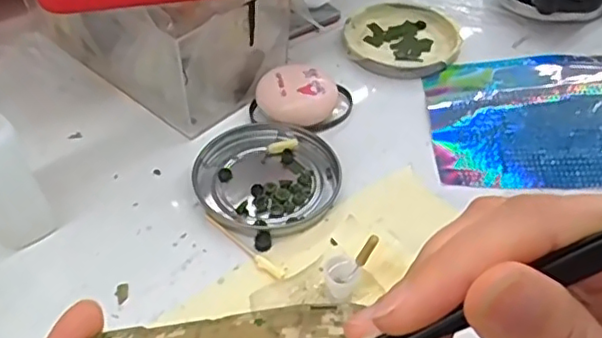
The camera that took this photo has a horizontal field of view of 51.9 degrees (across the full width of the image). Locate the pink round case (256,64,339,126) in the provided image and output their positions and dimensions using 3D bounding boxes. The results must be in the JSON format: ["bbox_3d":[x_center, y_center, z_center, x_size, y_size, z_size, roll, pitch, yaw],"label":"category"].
[{"bbox_3d":[-0.002,-0.043,0.378,0.048,0.023,0.041,4,46,2],"label":"pink round case"}]

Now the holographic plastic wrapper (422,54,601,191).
[{"bbox_3d":[0.144,-0.035,0.380,0.123,0.017,0.111,3,46,1],"label":"holographic plastic wrapper"}]

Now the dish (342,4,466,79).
[{"bbox_3d":[0.072,-0.093,0.438,0.080,0.009,0.077,1,46,-1],"label":"dish"}]

